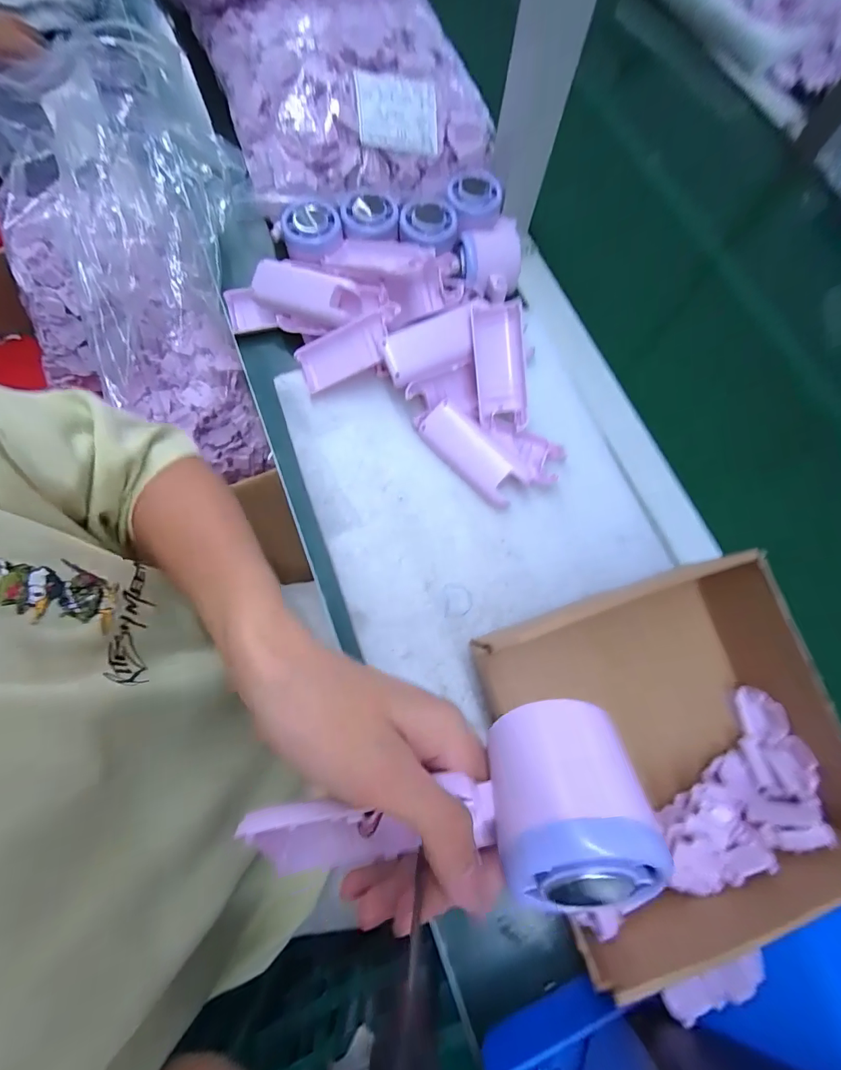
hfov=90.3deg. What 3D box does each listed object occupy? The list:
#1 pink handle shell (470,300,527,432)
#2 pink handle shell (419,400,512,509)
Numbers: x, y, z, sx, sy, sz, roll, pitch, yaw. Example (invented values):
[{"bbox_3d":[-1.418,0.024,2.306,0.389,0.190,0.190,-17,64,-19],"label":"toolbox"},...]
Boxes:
[{"bbox_3d":[0.069,-0.145,0.363,0.042,0.015,0.103,-9,101,-5],"label":"pink handle shell"},{"bbox_3d":[0.044,-0.070,0.368,0.031,0.022,0.102,-42,79,-12],"label":"pink handle shell"}]

